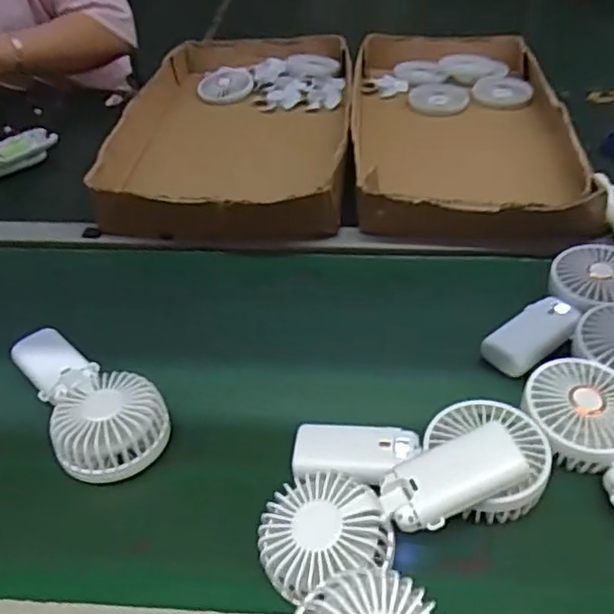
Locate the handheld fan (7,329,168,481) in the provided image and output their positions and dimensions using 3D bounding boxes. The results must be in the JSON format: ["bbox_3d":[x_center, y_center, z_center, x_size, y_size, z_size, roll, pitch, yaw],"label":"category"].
[{"bbox_3d":[-0.185,0.064,0.548,0.085,0.037,0.184,-25,45,-24],"label":"handheld fan"}]

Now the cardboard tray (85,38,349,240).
[{"bbox_3d":[-0.100,-0.275,0.924,0.315,0.057,0.552,1,40,5],"label":"cardboard tray"}]

